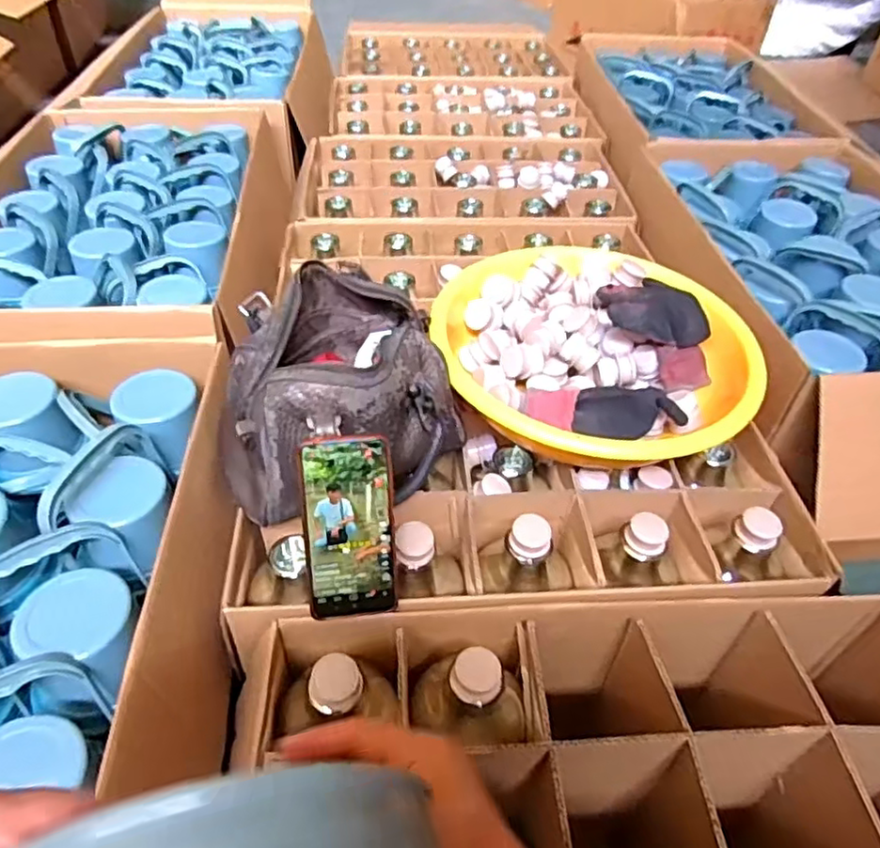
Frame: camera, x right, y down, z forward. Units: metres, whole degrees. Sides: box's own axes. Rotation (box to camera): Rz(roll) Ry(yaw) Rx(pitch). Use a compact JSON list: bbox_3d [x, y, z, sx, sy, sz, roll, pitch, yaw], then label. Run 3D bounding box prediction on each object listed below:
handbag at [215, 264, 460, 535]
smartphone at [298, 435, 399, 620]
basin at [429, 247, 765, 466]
[{"bbox_3d":[-0.107,-0.032,0.681,0.247,0.181,0.221,-11,47,-14],"label":"handbag"},{"bbox_3d":[-0.079,0.092,0.571,0.077,0.163,0.006,-4,14,-11],"label":"smartphone"},{"bbox_3d":[0.173,-0.098,0.774,0.355,0.086,0.302,-8,46,-11],"label":"basin"}]

